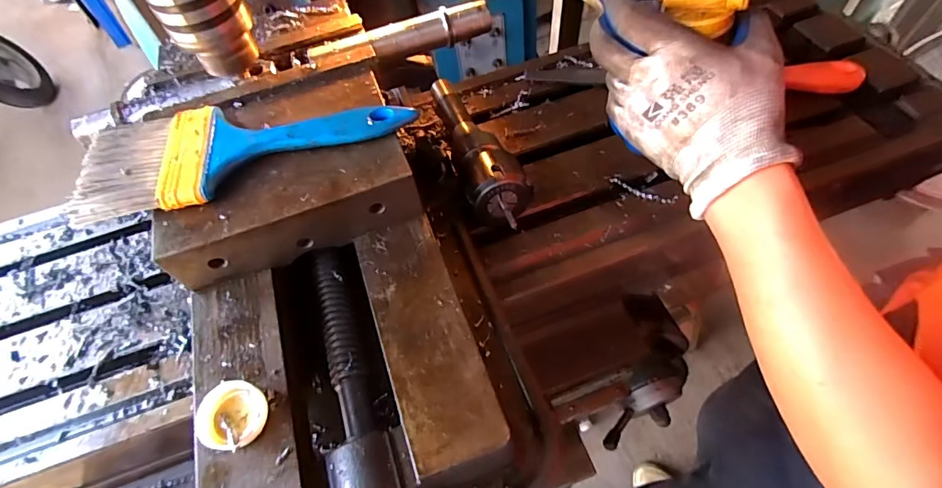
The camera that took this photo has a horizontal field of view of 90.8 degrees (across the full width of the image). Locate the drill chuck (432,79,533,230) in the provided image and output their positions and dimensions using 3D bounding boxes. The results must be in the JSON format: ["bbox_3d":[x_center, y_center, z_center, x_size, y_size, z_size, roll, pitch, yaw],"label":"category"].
[{"bbox_3d":[0.007,-0.085,0.394,0.053,0.052,0.182,-16,56,-6],"label":"drill chuck"}]

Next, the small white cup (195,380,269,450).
[{"bbox_3d":[-0.120,0.088,0.237,0.034,0.013,0.032,-2,56,3],"label":"small white cup"}]

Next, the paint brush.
[{"bbox_3d":[-0.138,-0.065,0.286,0.197,0.010,0.073,-16,56,-6],"label":"paint brush"}]

